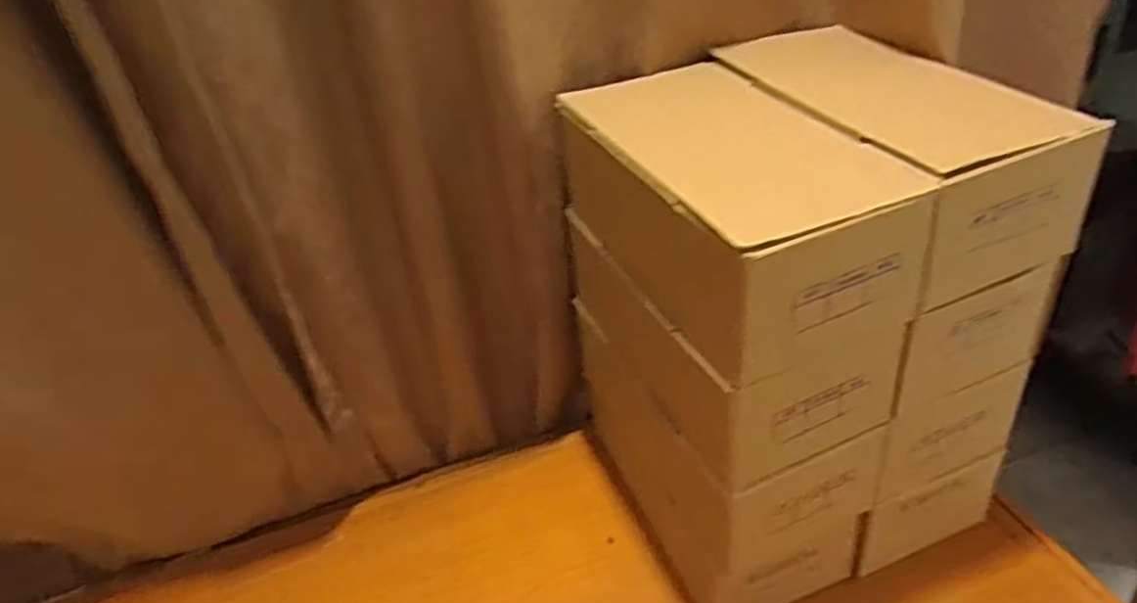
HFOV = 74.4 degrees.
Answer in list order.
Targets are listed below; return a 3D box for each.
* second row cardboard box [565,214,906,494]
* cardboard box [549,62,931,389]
[{"bbox_3d":[0.113,0.008,0.607,0.142,0.102,0.269,-19,37,-18],"label":"second row cardboard box"},{"bbox_3d":[0.109,-0.074,0.550,0.140,0.104,0.267,-18,37,-16],"label":"cardboard box"}]

